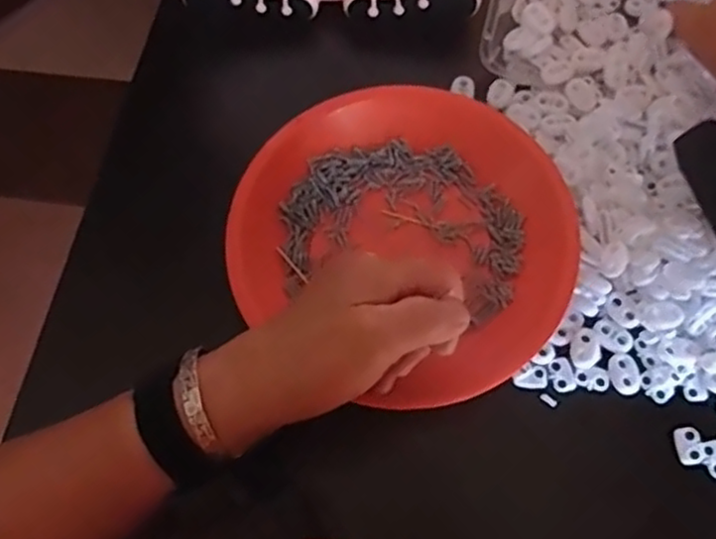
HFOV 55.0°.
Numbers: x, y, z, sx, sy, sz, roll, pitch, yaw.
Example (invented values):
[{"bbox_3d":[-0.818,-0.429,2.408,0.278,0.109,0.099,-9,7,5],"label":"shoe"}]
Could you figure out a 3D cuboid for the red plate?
[{"bbox_3d":[0.024,-0.018,0.405,0.190,0.027,0.197,-1,69,1],"label":"red plate"}]

